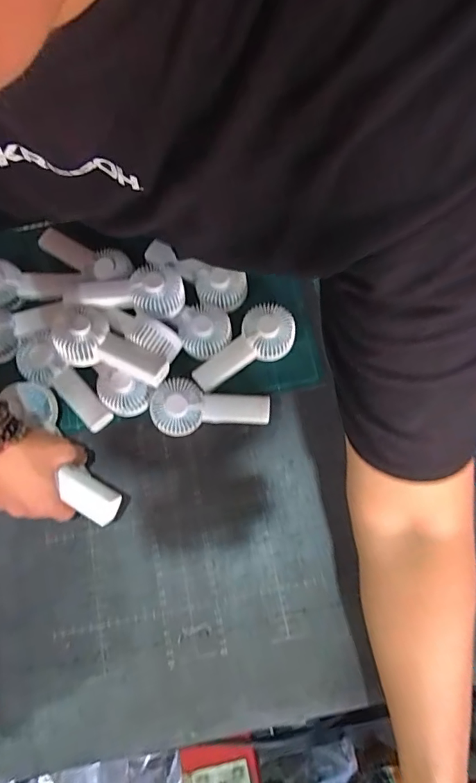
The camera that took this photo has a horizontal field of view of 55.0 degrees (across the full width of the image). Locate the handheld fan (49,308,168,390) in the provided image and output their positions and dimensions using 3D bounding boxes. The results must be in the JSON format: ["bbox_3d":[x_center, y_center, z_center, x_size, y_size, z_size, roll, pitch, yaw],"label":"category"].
[{"bbox_3d":[-0.145,-0.048,0.528,0.135,0.037,0.060,21,76,7],"label":"handheld fan"}]

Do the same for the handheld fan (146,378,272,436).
[{"bbox_3d":[-0.034,0.015,0.542,0.137,0.045,0.060,-8,75,0],"label":"handheld fan"}]

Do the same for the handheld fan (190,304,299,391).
[{"bbox_3d":[0.004,-0.054,0.556,0.134,0.039,0.059,-28,76,-5],"label":"handheld fan"}]

